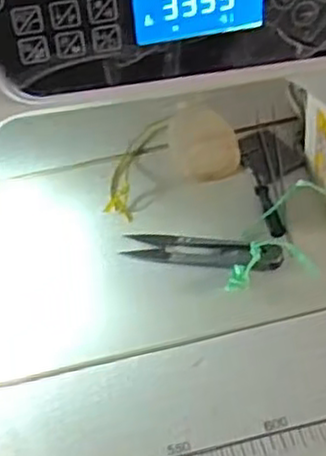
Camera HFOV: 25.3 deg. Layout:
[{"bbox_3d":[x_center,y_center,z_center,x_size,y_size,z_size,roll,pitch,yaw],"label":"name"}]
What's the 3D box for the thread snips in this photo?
[{"bbox_3d":[0.024,0.013,0.448,0.097,0.007,0.025,7,45,14],"label":"thread snips"}]

